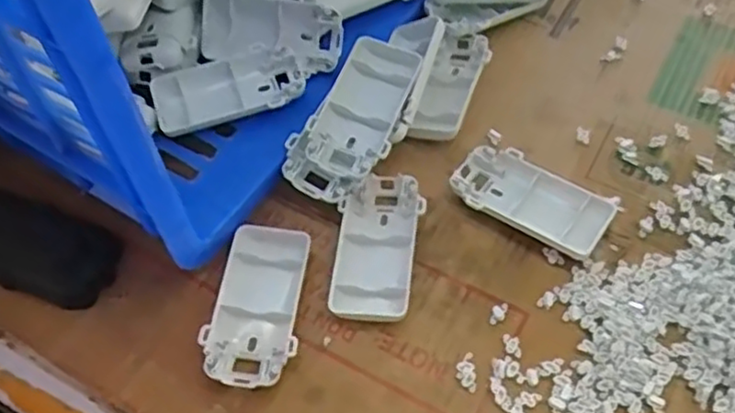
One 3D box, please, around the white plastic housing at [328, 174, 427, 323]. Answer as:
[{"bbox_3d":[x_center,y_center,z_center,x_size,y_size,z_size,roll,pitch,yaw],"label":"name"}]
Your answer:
[{"bbox_3d":[0.006,0.024,0.419,0.049,0.018,0.096,9,58,10],"label":"white plastic housing"}]

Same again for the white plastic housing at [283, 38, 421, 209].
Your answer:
[{"bbox_3d":[-0.006,-0.056,0.437,0.054,0.022,0.113,25,78,19],"label":"white plastic housing"}]

